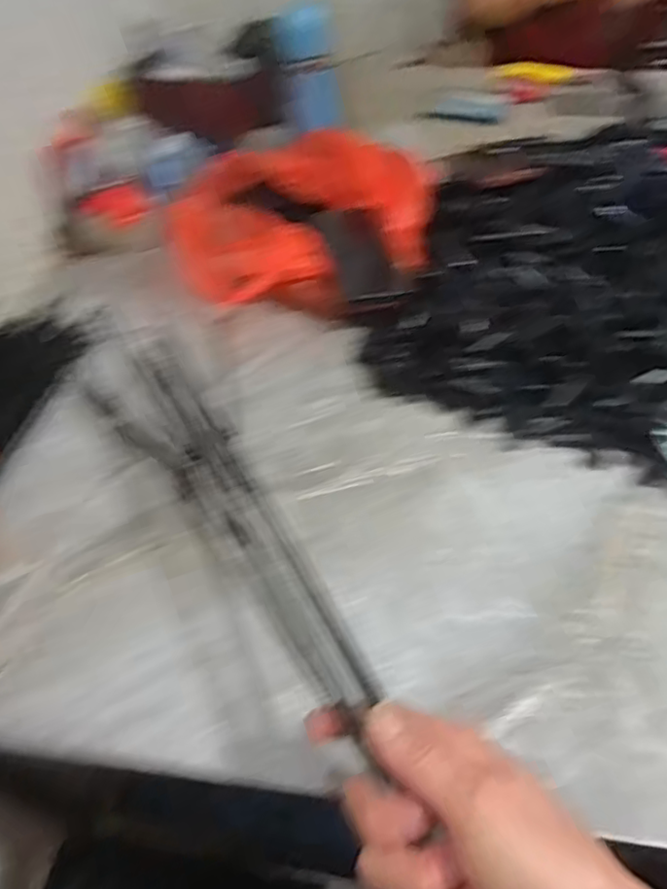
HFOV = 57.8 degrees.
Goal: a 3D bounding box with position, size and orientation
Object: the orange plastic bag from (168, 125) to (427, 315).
[{"bbox_3d":[-0.031,-0.250,0.659,0.260,0.081,0.226,2,50,6],"label":"orange plastic bag"}]

